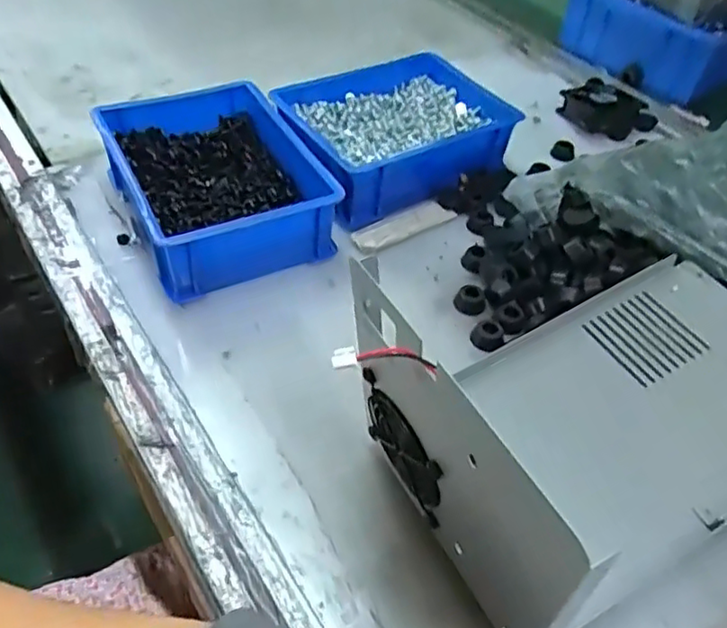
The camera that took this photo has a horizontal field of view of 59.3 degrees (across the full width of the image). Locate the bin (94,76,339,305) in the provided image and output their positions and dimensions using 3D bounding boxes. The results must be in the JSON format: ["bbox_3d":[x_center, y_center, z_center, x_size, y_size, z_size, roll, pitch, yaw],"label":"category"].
[{"bbox_3d":[-0.120,-0.109,0.531,0.146,0.068,0.183,-20,52,-22],"label":"bin"}]

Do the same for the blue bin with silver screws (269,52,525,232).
[{"bbox_3d":[0.028,-0.172,0.606,0.198,0.062,0.154,-24,54,-25],"label":"blue bin with silver screws"}]

